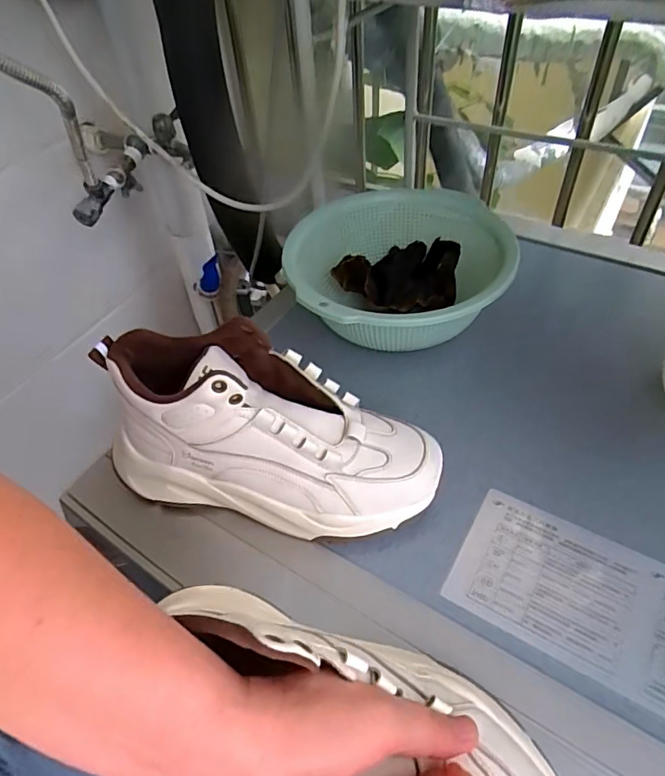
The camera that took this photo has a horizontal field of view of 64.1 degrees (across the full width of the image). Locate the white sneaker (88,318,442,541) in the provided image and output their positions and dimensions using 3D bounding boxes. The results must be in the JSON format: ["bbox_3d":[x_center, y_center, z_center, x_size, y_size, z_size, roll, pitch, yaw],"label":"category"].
[{"bbox_3d":[-0.048,0.033,0.398,0.249,0.124,0.098,9,50,12],"label":"white sneaker"}]

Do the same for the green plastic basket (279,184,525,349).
[{"bbox_3d":[0.062,-0.114,0.540,0.210,0.072,0.216,20,53,20],"label":"green plastic basket"}]

